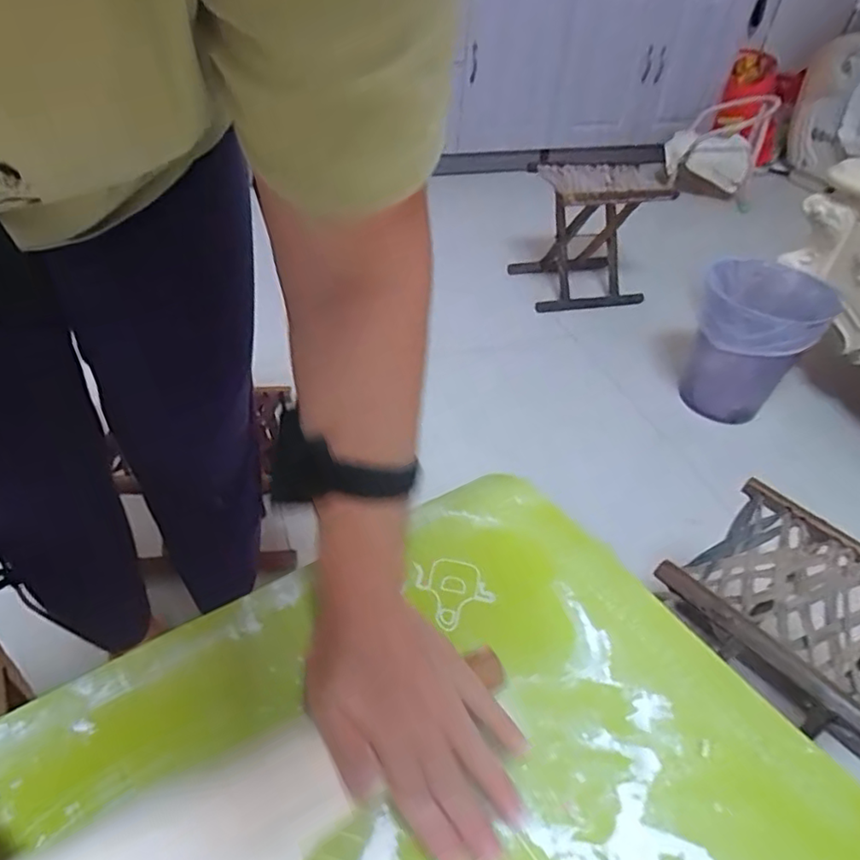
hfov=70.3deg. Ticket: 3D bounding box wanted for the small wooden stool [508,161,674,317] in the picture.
[{"bbox_3d":[0.440,-0.529,1.643,0.331,0.319,0.260,-5,43,-11],"label":"small wooden stool"}]

